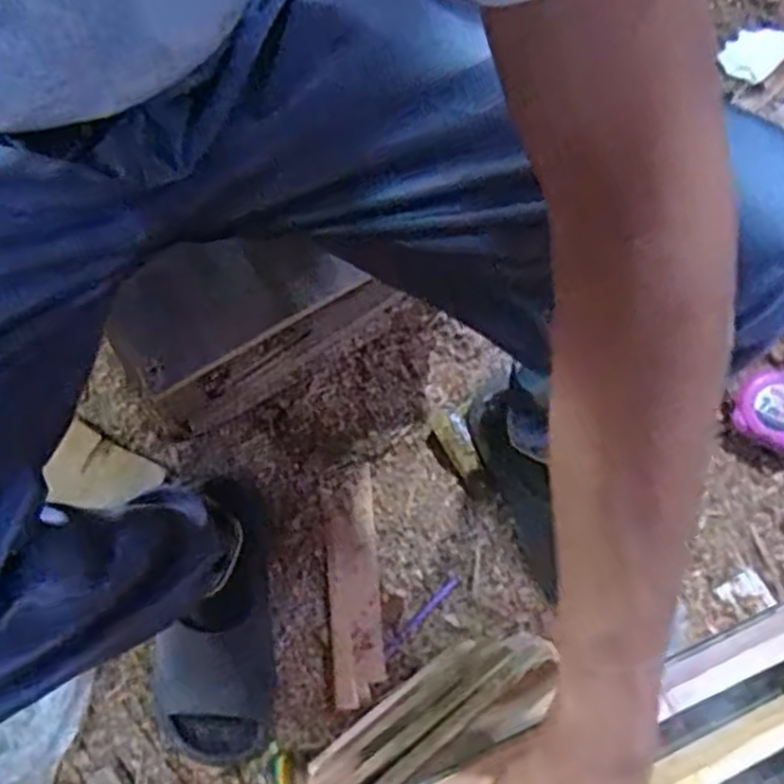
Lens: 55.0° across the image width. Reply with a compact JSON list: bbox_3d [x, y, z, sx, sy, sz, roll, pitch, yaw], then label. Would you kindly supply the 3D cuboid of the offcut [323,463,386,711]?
[{"bbox_3d":[-0.038,0.187,0.733,0.050,0.008,0.217,-5,77,-2],"label":"offcut"}]

